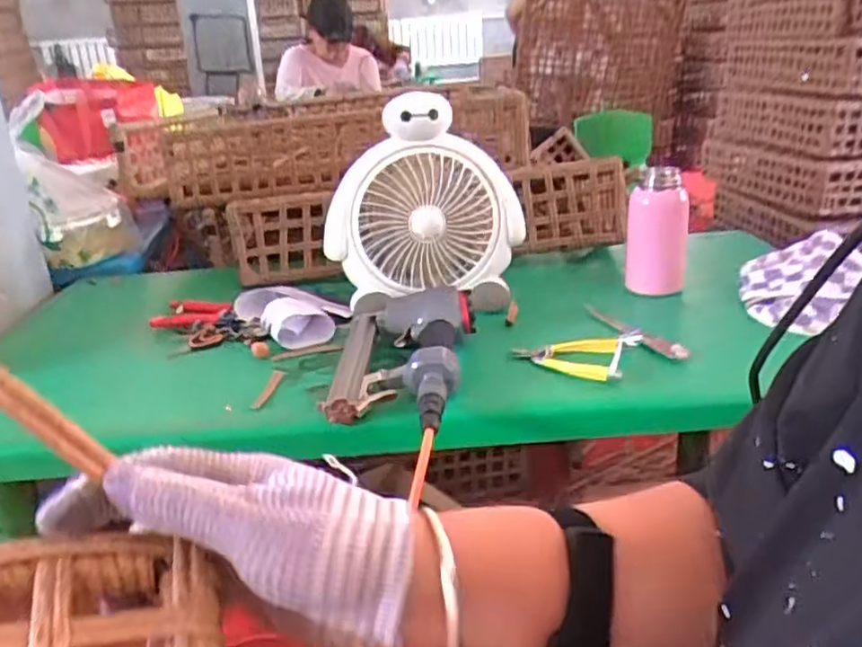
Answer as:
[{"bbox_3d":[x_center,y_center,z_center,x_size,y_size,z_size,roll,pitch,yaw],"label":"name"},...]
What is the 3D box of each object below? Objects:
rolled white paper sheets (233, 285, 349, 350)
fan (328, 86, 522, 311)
[{"bbox_3d":[-0.180,-0.019,0.931,0.123,0.037,0.176,-19,27,-33],"label":"rolled white paper sheets"},{"bbox_3d":[-0.009,-0.140,0.877,0.249,0.268,0.111,-1,23,5],"label":"fan"}]

